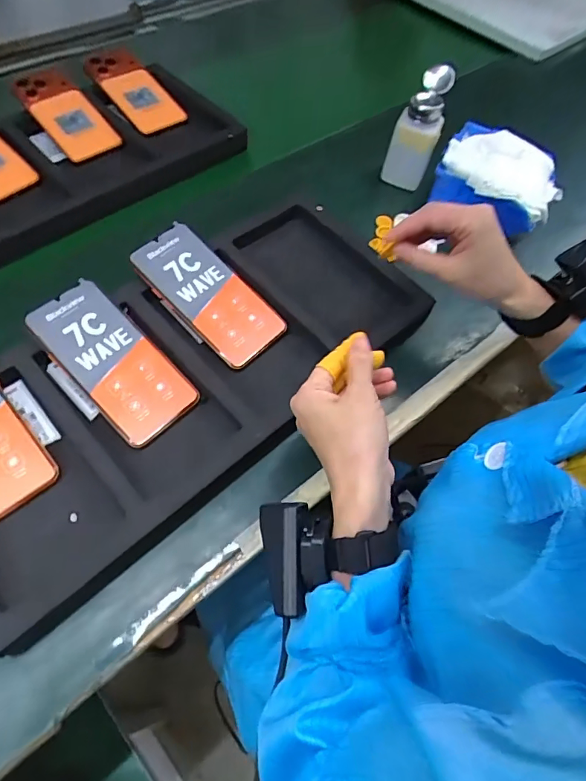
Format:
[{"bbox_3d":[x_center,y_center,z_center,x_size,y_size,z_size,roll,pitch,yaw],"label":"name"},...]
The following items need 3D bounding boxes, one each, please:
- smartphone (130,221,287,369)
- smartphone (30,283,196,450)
[{"bbox_3d":[-0.084,-0.099,0.483,0.159,0.011,0.073,45,66,3],"label":"smartphone"},{"bbox_3d":[-0.164,-0.027,0.438,0.160,0.011,0.074,46,67,5],"label":"smartphone"}]

